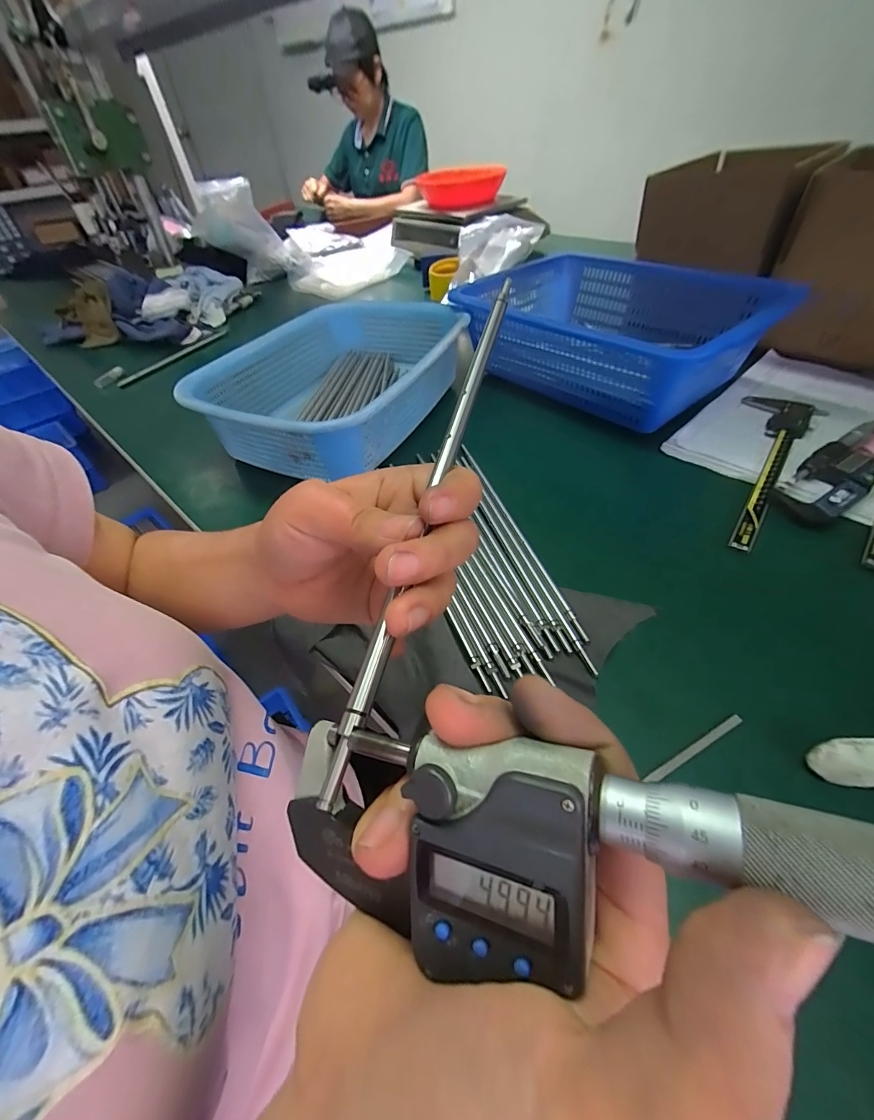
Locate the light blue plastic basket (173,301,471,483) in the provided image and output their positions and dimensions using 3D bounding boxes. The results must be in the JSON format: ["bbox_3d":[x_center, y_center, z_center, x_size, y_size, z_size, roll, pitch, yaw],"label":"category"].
[{"bbox_3d":[-0.121,-0.226,0.528,0.244,0.078,0.330,15,51,18],"label":"light blue plastic basket"}]

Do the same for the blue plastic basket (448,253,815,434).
[{"bbox_3d":[0.221,-0.295,0.559,0.265,0.111,0.349,-37,54,-25],"label":"blue plastic basket"}]

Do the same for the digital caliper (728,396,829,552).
[{"bbox_3d":[0.322,-0.107,0.433,0.077,0.019,0.269,32,57,29],"label":"digital caliper"}]

